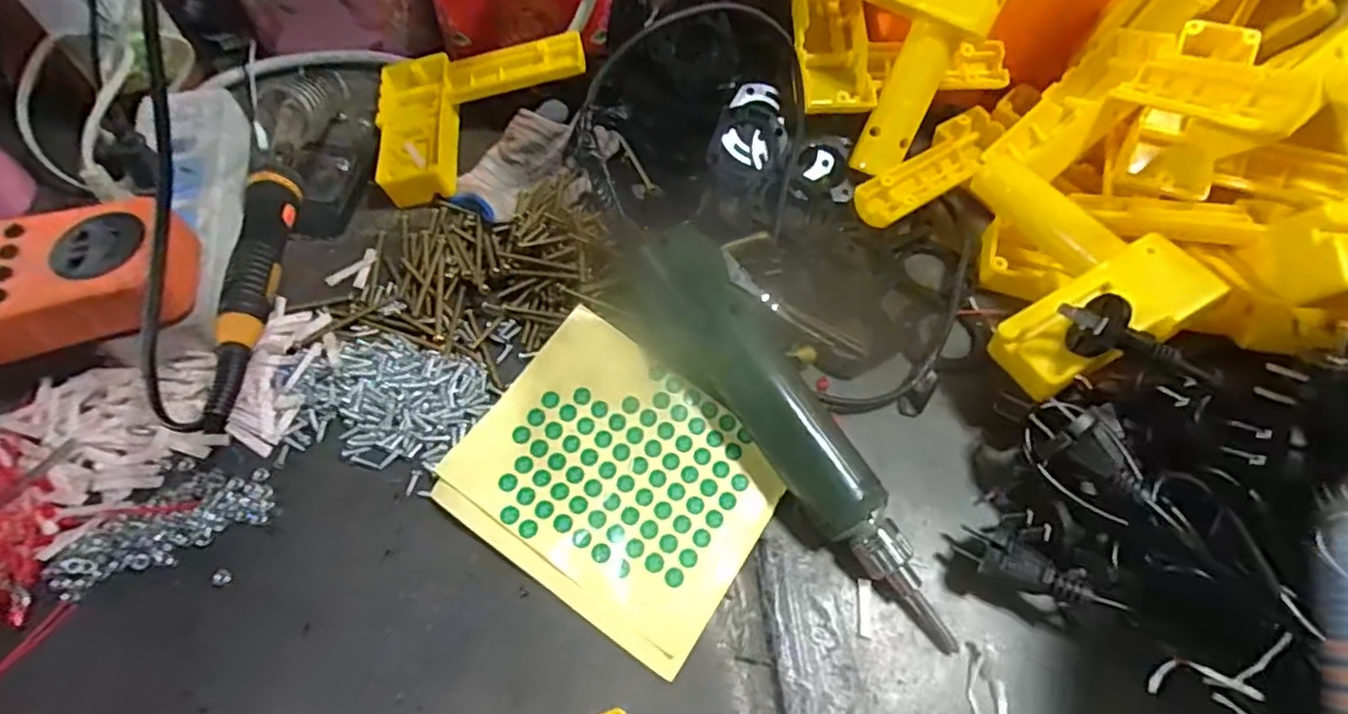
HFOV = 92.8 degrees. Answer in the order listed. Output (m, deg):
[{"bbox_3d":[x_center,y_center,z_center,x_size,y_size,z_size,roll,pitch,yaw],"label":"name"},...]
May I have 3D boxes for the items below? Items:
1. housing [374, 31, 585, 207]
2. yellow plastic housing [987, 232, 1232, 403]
[{"bbox_3d":[-0.132,-0.176,0.444,0.145,0.040,0.125,-9,61,-8],"label":"housing"},{"bbox_3d":[0.225,-0.021,0.338,0.109,0.022,0.047,-30,64,1],"label":"yellow plastic housing"}]

